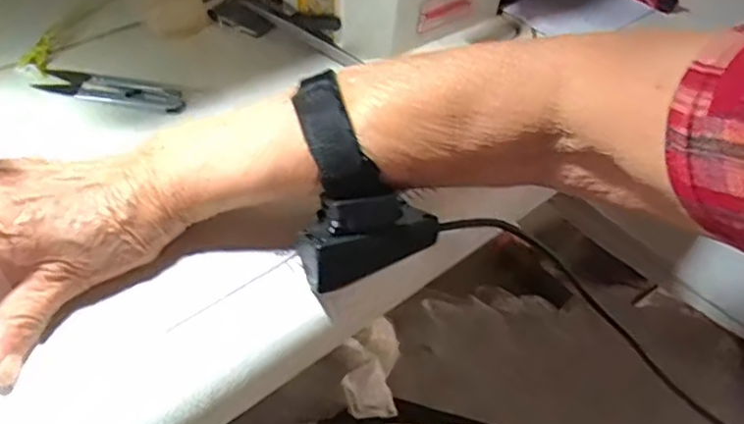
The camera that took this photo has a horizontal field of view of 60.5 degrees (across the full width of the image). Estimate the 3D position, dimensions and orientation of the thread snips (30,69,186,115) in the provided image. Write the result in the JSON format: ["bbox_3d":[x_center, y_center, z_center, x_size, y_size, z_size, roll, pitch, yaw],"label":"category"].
[{"bbox_3d":[-0.168,-0.079,0.416,0.096,0.011,0.024,13,49,7],"label":"thread snips"}]

